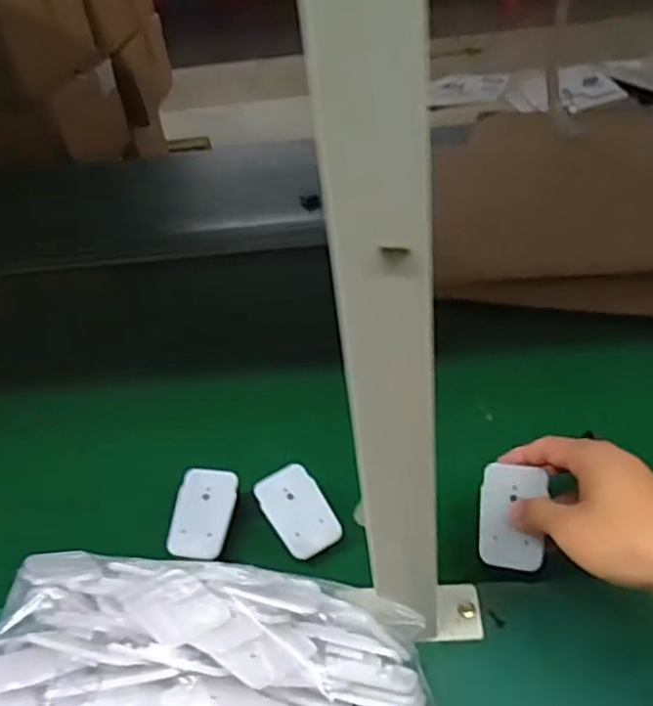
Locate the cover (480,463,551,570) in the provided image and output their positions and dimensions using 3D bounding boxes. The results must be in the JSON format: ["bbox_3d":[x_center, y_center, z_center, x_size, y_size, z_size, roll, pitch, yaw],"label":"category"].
[{"bbox_3d":[0.127,0.112,0.457,0.044,0.004,0.067,4,80,30],"label":"cover"}]

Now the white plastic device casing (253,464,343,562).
[{"bbox_3d":[-0.022,0.119,0.509,0.043,0.005,0.070,-28,64,-14],"label":"white plastic device casing"}]

